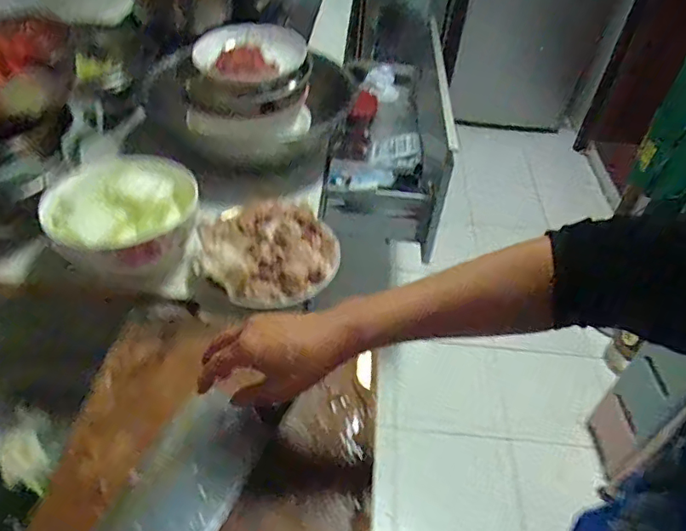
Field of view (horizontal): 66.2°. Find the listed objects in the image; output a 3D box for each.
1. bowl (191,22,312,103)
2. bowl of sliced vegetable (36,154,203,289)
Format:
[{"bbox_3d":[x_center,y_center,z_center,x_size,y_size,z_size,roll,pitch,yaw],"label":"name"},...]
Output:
[{"bbox_3d":[-0.150,-0.336,0.850,0.181,0.055,0.174,3,44,-3],"label":"bowl"},{"bbox_3d":[-0.266,-0.062,0.647,0.163,0.075,0.174,3,44,-3],"label":"bowl of sliced vegetable"}]

